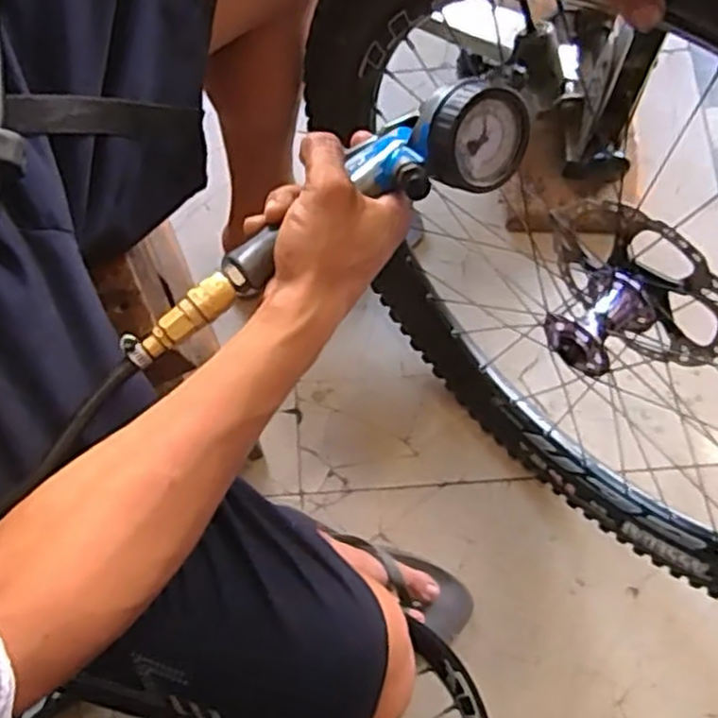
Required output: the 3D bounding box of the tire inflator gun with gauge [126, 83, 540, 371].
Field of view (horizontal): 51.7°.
[{"bbox_3d":[-0.022,-0.082,0.438,0.271,0.048,0.069,-33,78,-1],"label":"tire inflator gun with gauge"}]

